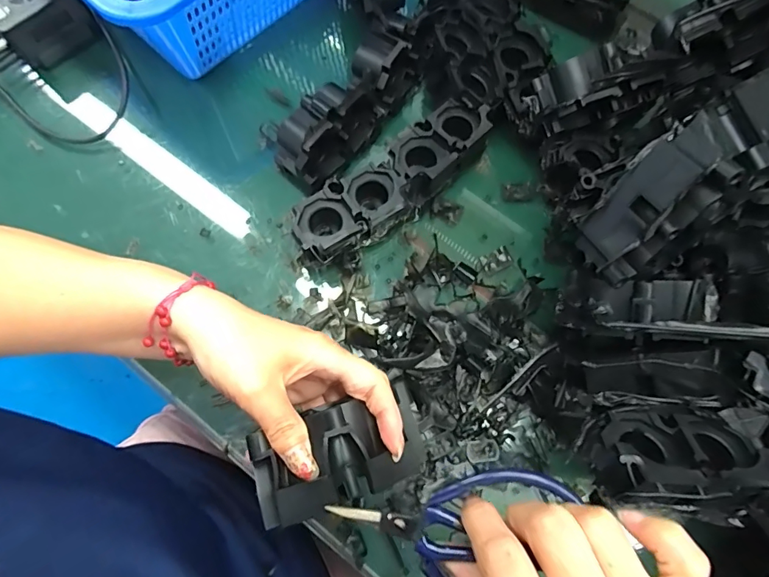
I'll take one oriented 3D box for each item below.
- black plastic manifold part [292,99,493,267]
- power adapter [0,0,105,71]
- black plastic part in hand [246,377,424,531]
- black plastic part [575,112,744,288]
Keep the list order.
[{"bbox_3d":[0.008,-0.092,0.394,0.189,0.040,0.057,-36,77,-12],"label":"black plastic manifold part"},{"bbox_3d":[-0.332,-0.261,0.435,0.076,0.051,0.078,-43,79,-14],"label":"power adapter"},{"bbox_3d":[-0.025,0.090,0.250,0.094,0.023,0.049,-18,74,-8],"label":"black plastic part in hand"},{"bbox_3d":[0.177,-0.055,0.303,0.022,0.106,0.050,4,43,-38],"label":"black plastic part"}]

